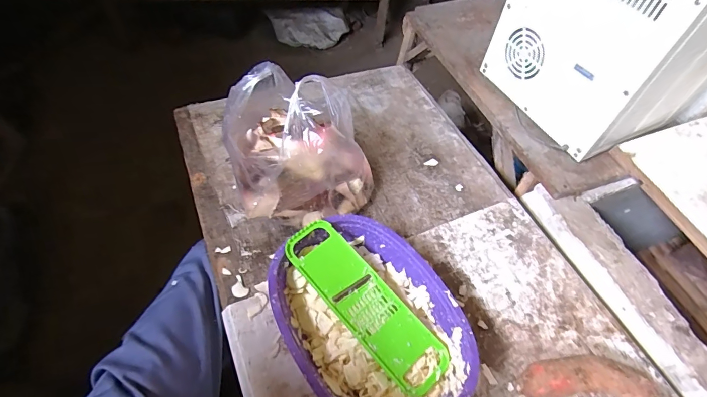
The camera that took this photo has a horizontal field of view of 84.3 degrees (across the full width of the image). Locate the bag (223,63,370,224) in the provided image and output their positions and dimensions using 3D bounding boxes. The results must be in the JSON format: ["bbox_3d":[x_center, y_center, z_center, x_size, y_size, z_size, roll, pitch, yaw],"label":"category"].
[{"bbox_3d":[-0.081,-0.088,0.617,0.221,0.240,0.171,-17,58,-17],"label":"bag"}]

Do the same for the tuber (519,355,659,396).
[{"bbox_3d":[0.311,0.246,0.532,0.171,0.047,0.058,5,54,-2],"label":"tuber"}]

